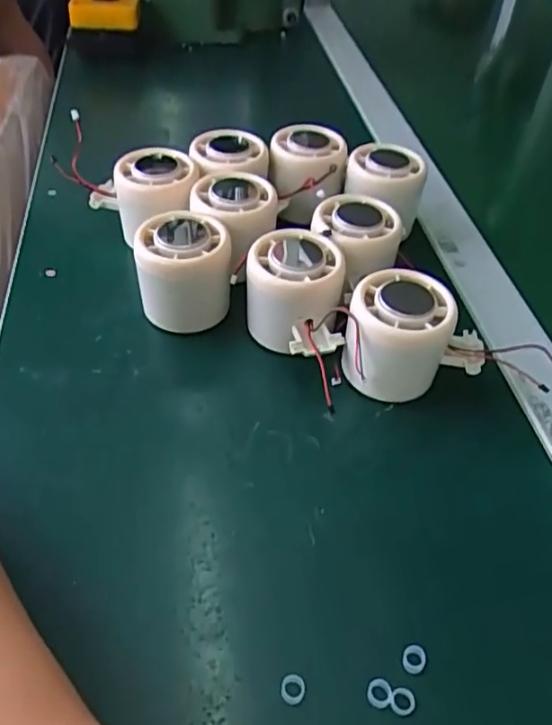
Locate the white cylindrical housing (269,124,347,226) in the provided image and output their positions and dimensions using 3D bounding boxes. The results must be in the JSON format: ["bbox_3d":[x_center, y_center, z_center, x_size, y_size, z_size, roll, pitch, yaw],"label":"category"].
[{"bbox_3d":[0.023,-0.137,0.436,0.053,0.050,0.054,2,46,-2],"label":"white cylindrical housing"}]

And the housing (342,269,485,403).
[{"bbox_3d":[0.076,-0.015,0.338,0.079,0.059,0.053,-8,47,-11],"label":"housing"}]

